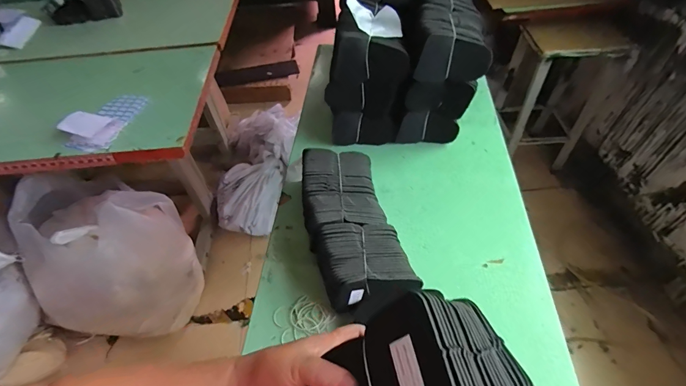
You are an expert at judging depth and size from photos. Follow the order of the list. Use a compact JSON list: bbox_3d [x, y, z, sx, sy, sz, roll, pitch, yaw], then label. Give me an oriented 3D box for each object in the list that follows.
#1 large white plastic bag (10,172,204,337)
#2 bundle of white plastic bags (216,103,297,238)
[{"bbox_3d":[-0.827,0.225,1.253,0.507,0.486,0.441,20,55,18],"label":"large white plastic bag"},{"bbox_3d":[-0.417,-0.134,1.692,0.394,0.222,0.688,-4,51,0],"label":"bundle of white plastic bags"}]

